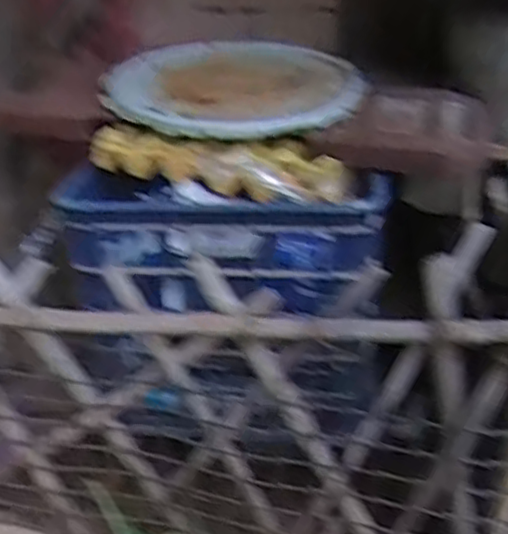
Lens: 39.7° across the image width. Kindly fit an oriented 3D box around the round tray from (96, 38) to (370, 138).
[{"bbox_3d":[-0.027,-0.212,0.862,0.287,0.056,0.261,-1,31,0],"label":"round tray"}]

